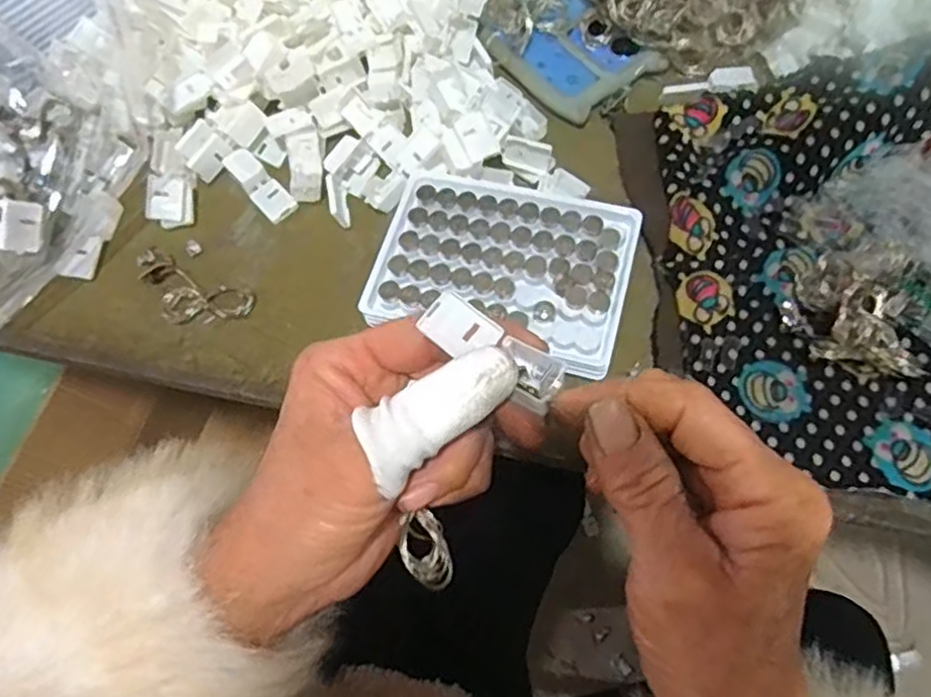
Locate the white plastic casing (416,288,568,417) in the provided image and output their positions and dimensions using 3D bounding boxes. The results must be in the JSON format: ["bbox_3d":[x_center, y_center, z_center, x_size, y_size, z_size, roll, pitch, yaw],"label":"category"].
[{"bbox_3d":[0.010,0.001,0.244,0.057,0.013,0.019,35,69,28],"label":"white plastic casing"}]

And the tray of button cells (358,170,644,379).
[{"bbox_3d":[0.020,-0.045,0.358,0.131,0.017,0.093,14,68,12],"label":"tray of button cells"}]

